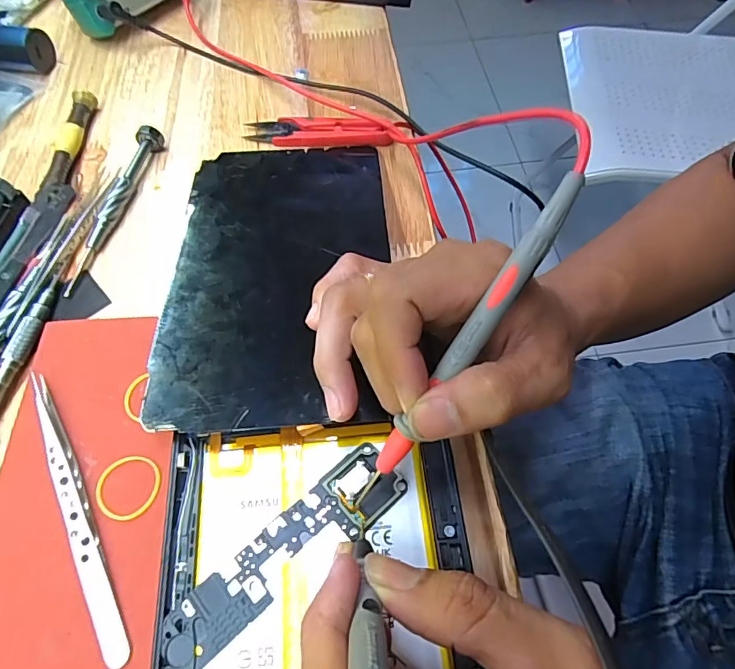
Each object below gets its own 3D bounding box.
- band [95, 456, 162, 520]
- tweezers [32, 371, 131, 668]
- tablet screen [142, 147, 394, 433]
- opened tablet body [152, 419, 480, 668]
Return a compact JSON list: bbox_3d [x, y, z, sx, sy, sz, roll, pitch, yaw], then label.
[{"bbox_3d":[-0.106,0.067,0.213,0.028,0.004,0.028,1,60,2],"label":"band"},{"bbox_3d":[-0.128,0.072,0.208,0.010,0.010,0.135,-28,64,-14],"label":"tweezers"},{"bbox_3d":[-0.047,-0.042,0.268,0.115,0.004,0.203,-3,54,-1],"label":"tablet screen"},{"bbox_3d":[-0.019,0.109,0.186,0.121,0.009,0.155,-5,60,-2],"label":"opened tablet body"}]

